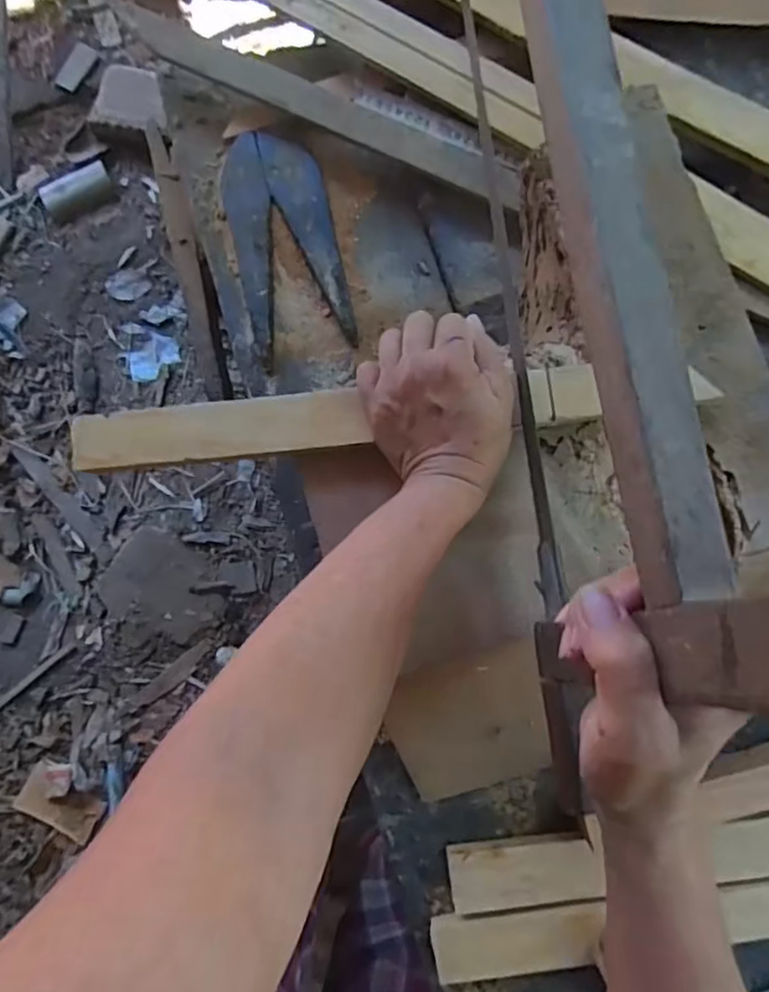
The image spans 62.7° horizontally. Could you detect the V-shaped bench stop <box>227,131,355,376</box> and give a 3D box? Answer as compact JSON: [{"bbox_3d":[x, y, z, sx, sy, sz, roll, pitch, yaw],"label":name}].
[{"bbox_3d":[-0.094,-0.240,0.597,0.094,0.013,0.216,-13,85,-2],"label":"V-shaped bench stop"}]

